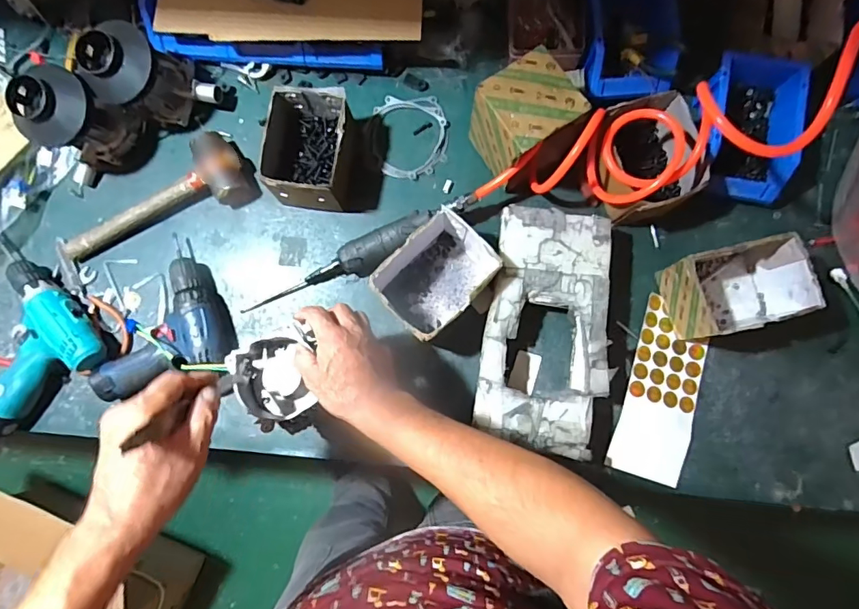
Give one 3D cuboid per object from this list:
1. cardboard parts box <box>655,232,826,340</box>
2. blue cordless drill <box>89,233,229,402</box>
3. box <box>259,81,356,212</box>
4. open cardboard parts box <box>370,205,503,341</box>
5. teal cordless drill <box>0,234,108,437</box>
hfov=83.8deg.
[{"bbox_3d":[0.398,-0.021,0.621,0.150,0.100,0.106,-13,87,-2],"label":"cardboard parts box"},{"bbox_3d":[-0.386,0.019,0.665,0.184,0.057,0.190,-21,87,-2],"label":"blue cordless drill"},{"bbox_3d":[-0.165,-0.210,0.655,0.108,0.082,0.149,4,87,-1],"label":"box"},{"bbox_3d":[0.006,-0.038,0.637,0.111,0.095,0.149,40,87,1],"label":"open cardboard parts box"},{"bbox_3d":[-0.584,0.041,0.663,0.193,0.063,0.235,-42,88,-3],"label":"teal cordless drill"}]

